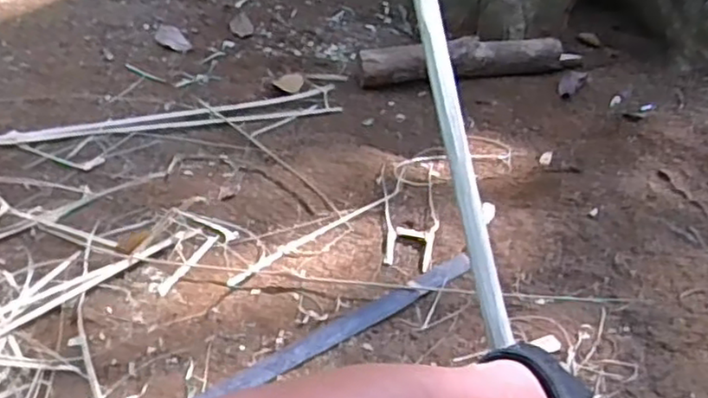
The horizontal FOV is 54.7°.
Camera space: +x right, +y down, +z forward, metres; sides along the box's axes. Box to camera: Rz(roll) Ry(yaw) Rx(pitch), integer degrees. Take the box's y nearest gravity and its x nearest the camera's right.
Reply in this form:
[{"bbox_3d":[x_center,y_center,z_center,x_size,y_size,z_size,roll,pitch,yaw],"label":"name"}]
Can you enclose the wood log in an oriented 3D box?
[{"bbox_3d":[0.233,-0.291,1.434,0.446,0.074,0.069,-8,46,-15],"label":"wood log"}]

